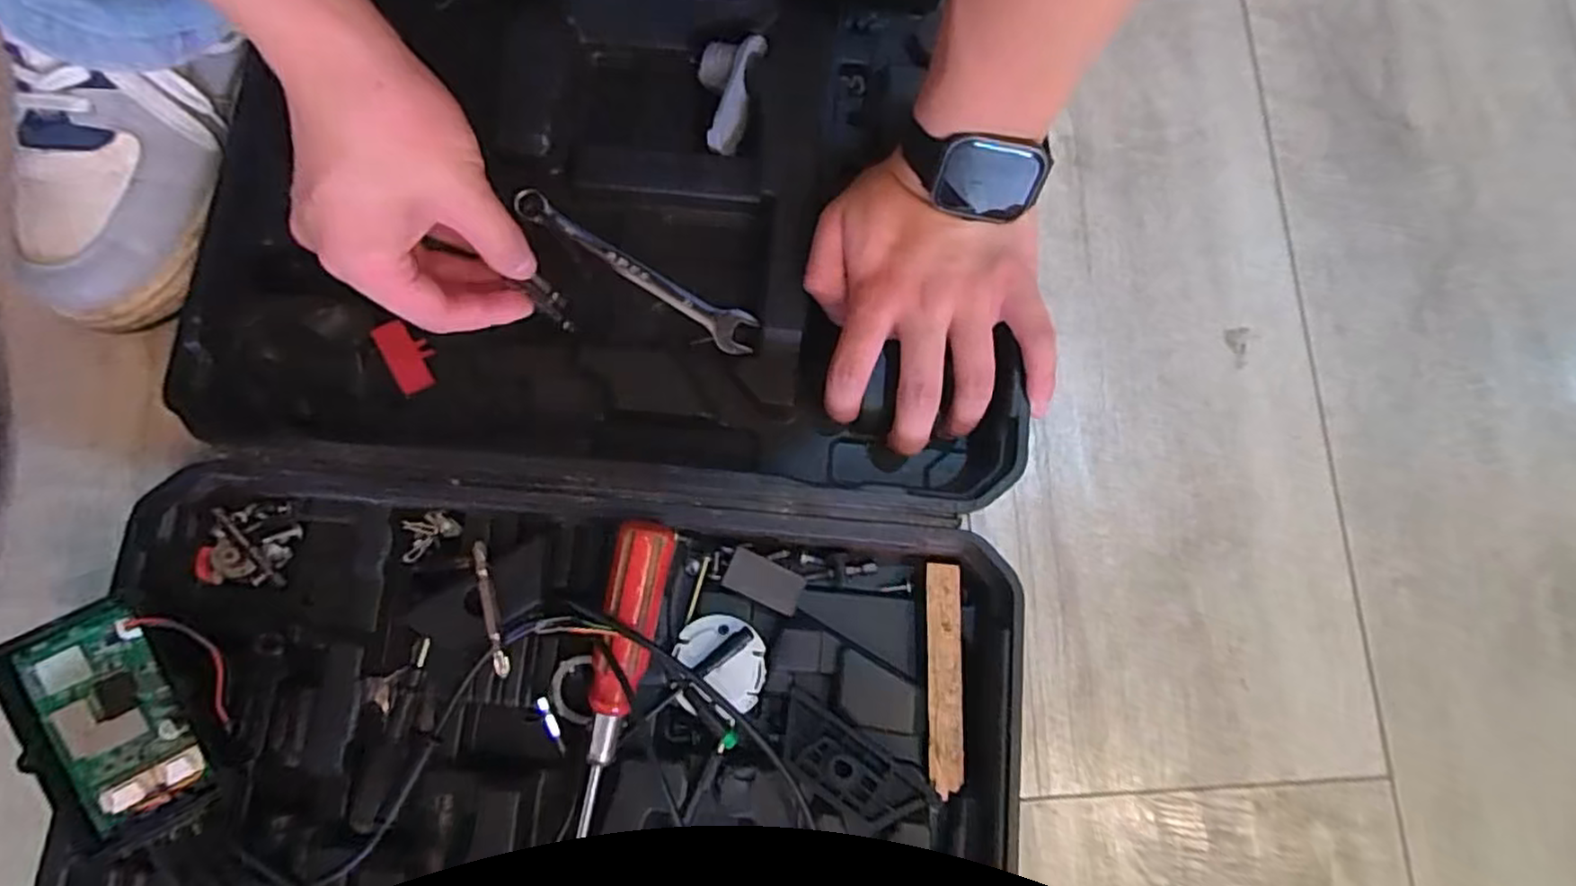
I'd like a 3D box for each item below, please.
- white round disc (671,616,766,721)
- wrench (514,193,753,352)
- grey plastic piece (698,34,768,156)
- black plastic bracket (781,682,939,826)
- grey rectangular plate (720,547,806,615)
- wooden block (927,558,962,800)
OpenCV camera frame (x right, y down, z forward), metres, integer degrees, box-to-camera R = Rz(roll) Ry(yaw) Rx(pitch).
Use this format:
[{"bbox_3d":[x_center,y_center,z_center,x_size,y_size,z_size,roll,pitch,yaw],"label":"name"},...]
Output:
[{"bbox_3d":[-0.033,0.107,0.345,0.044,0.010,0.045,0,80,0],"label":"white round disc"},{"bbox_3d":[-0.084,-0.098,0.398,0.152,0.013,0.024,33,81,5],"label":"wrench"},{"bbox_3d":[-0.034,-0.197,0.404,0.035,0.024,0.064,5,92,1],"label":"grey plastic piece"},{"bbox_3d":[0.028,0.152,0.334,0.075,0.009,0.032,35,82,6],"label":"black plastic bracket"},{"bbox_3d":[-0.012,0.069,0.354,0.039,0.004,0.020,27,69,-10],"label":"grey rectangular plate"},{"bbox_3d":[0.076,0.113,0.347,0.015,0.004,0.106,2,80,0],"label":"wooden block"}]

